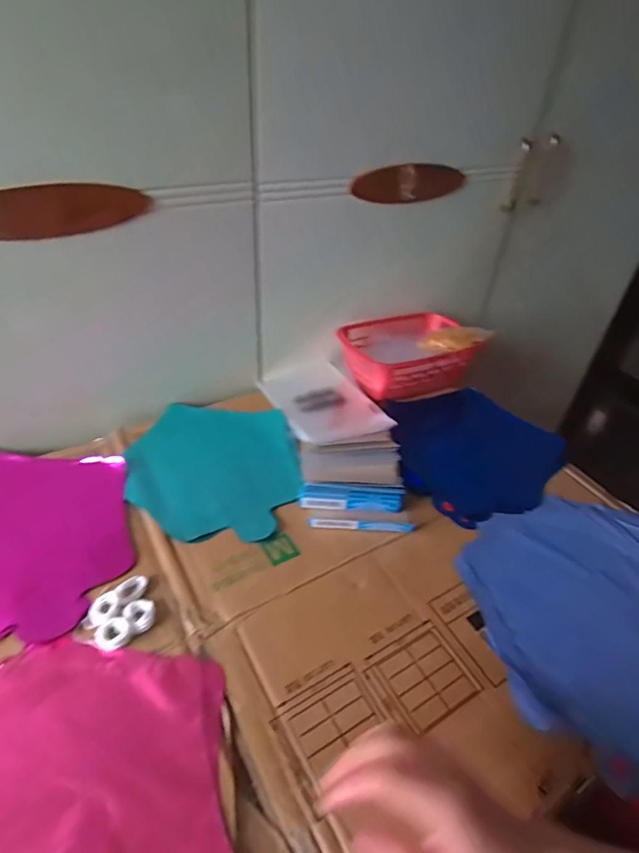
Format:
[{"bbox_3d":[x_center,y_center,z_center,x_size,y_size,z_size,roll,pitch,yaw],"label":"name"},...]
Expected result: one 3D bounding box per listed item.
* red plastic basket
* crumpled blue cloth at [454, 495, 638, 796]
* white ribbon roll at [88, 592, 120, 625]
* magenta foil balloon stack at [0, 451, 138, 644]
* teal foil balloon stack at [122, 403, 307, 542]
[{"bbox_3d":[0.141,-0.123,0.774,0.227,0.068,0.158,-9,42,-16],"label":"red plastic basket"},{"bbox_3d":[0.289,0.178,0.498,0.289,0.017,0.237,-17,45,-24],"label":"crumpled blue cloth"},{"bbox_3d":[-0.197,0.166,0.442,0.027,0.009,0.027,3,40,-3],"label":"white ribbon roll"},{"bbox_3d":[-0.316,0.109,0.500,0.240,0.004,0.232,3,40,-2],"label":"magenta foil balloon stack"},{"bbox_3d":[-0.128,0.044,0.592,0.201,0.011,0.214,0,40,-6],"label":"teal foil balloon stack"}]

